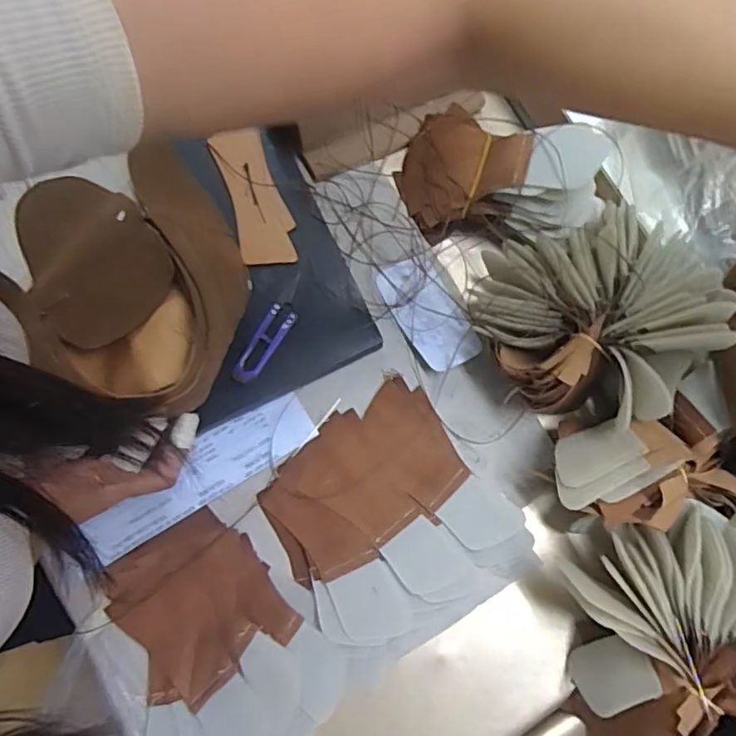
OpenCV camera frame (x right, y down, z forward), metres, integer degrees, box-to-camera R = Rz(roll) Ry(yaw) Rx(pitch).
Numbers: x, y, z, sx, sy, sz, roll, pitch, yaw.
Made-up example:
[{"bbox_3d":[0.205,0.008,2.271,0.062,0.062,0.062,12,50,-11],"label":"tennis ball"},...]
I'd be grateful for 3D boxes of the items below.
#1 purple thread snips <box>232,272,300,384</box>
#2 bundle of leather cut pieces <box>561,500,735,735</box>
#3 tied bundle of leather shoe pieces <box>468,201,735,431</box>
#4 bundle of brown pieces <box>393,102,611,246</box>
[{"bbox_3d":[-0.076,-0.030,0.464,0.022,0.012,0.095,32,79,3],"label":"purple thread snips"},{"bbox_3d":[0.227,0.178,0.406,0.179,0.123,0.143,-27,82,-8],"label":"bundle of leather cut pieces"},{"bbox_3d":[0.175,-0.042,0.439,0.168,0.079,0.168,-13,80,-6],"label":"tied bundle of leather shoe pieces"},{"bbox_3d":[0.106,-0.160,0.473,0.163,0.068,0.101,19,79,0],"label":"bundle of brown pieces"}]

